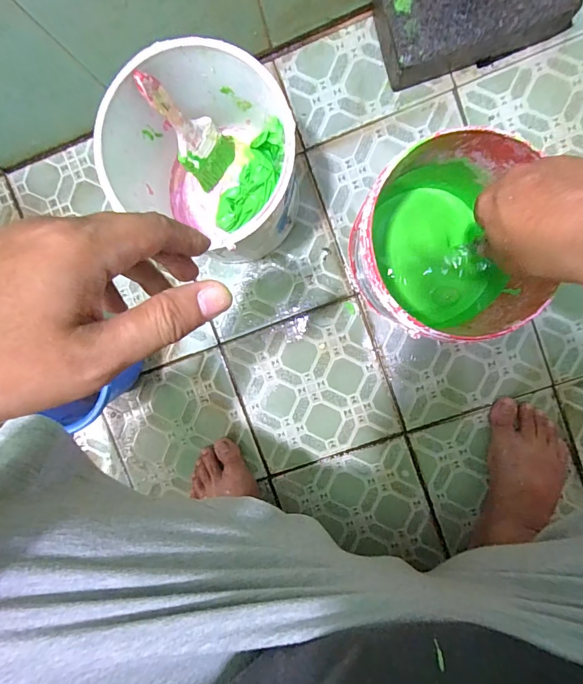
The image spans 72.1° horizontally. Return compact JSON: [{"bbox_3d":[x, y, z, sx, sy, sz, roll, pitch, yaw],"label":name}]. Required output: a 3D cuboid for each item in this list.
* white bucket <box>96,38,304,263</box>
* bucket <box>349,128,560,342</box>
[{"bbox_3d":[-0.083,-0.189,0.450,0.179,0.189,0.172,7,95,4],"label":"white bucket"},{"bbox_3d":[0.156,-0.099,0.432,0.167,0.182,0.181,-19,93,6],"label":"bucket"}]

